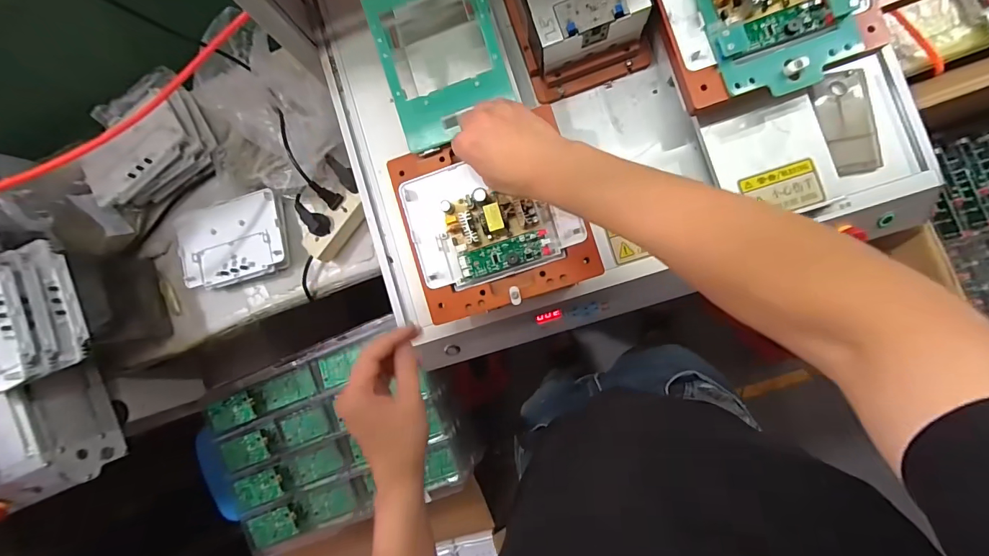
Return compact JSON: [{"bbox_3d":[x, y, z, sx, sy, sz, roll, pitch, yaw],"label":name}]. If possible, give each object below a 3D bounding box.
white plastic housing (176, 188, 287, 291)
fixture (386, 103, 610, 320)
[{"bbox_3d":[-0.453,-0.061,0.712,0.189,0.024,0.134,-15,87,6],"label":"white plastic housing"},{"bbox_3d":[-0.005,-0.067,0.457,0.195,0.039,0.191,-17,87,6],"label":"fixture"}]

